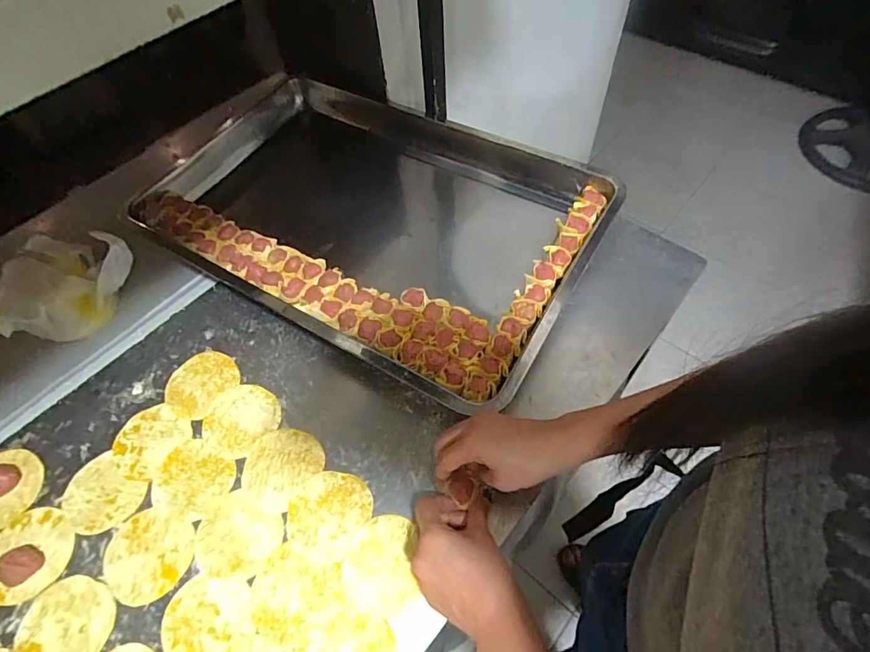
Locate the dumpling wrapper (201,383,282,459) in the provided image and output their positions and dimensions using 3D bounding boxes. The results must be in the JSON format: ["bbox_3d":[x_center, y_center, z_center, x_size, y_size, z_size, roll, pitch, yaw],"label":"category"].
[{"bbox_3d":[-0.220,0.103,0.533,0.078,0.004,0.082,-2,56,2],"label":"dumpling wrapper"}]

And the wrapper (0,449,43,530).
[{"bbox_3d":[-0.460,0.168,0.495,0.081,0.016,0.079,-2,56,2],"label":"wrapper"}]

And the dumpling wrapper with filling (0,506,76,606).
[{"bbox_3d":[-0.402,0.218,0.458,0.081,0.026,0.082,-2,56,2],"label":"dumpling wrapper with filling"}]

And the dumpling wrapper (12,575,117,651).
[{"bbox_3d":[-0.335,0.272,0.430,0.084,0.004,0.076,36,65,24],"label":"dumpling wrapper"}]

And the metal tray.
[{"bbox_3d":[-0.106,-0.160,0.666,0.622,0.058,0.388,26,62,19],"label":"metal tray"}]

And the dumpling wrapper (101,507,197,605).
[{"bbox_3d":[-0.279,0.222,0.459,0.083,0.004,0.078,-2,56,2],"label":"dumpling wrapper"}]

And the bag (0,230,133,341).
[{"bbox_3d":[-0.458,-0.046,0.587,0.073,0.095,0.159,27,62,20],"label":"bag"}]

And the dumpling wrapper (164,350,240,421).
[{"bbox_3d":[-0.276,0.066,0.557,0.074,0.004,0.081,-2,56,2],"label":"dumpling wrapper"}]

